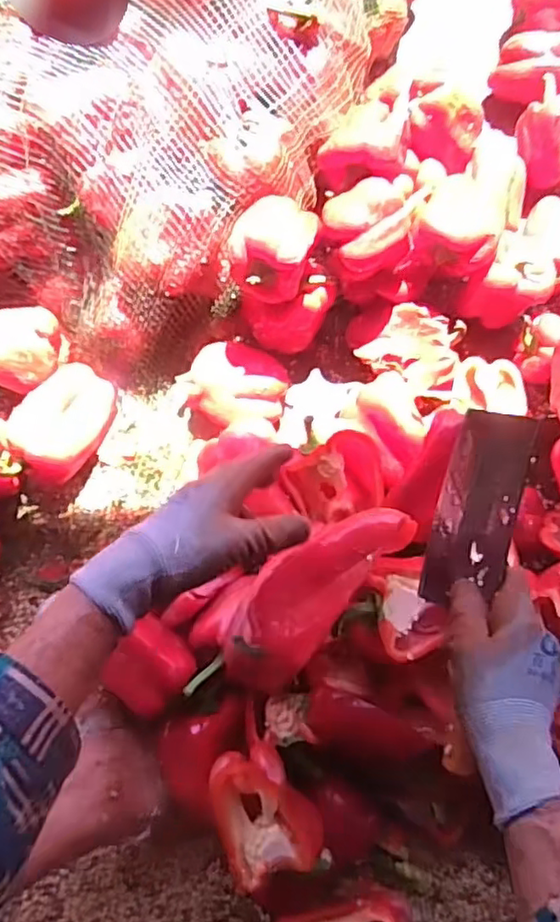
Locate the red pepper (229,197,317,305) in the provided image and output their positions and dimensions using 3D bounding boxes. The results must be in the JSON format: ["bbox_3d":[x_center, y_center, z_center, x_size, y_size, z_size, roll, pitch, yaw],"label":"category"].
[{"bbox_3d":[-0.002,-0.215,0.617,0.076,0.066,0.099,15,76,6],"label":"red pepper"}]

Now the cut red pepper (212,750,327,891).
[{"bbox_3d":[-0.010,0.290,0.510,0.078,0.039,0.099,-14,75,-2],"label":"cut red pepper"}]

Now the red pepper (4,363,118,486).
[{"bbox_3d":[-0.232,-0.042,0.670,0.076,0.061,0.129,26,77,8],"label":"red pepper"}]

